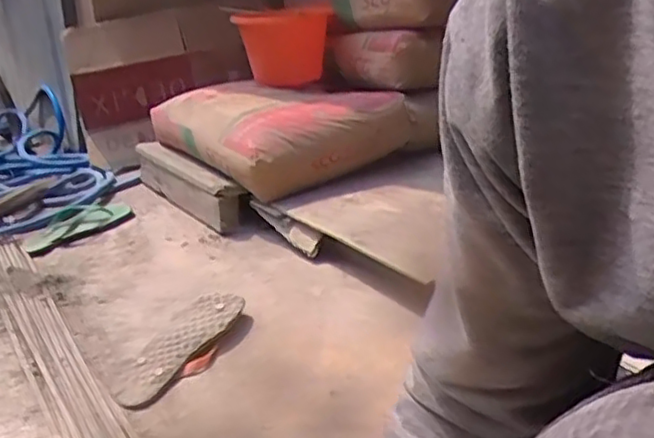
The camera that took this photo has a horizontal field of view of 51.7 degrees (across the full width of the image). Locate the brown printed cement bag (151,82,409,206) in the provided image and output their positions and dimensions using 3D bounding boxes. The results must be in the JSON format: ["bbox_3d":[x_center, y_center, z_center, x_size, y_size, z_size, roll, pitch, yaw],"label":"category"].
[{"bbox_3d":[-0.162,-0.211,1.495,0.349,0.133,0.634,-17,25,-35],"label":"brown printed cement bag"}]

